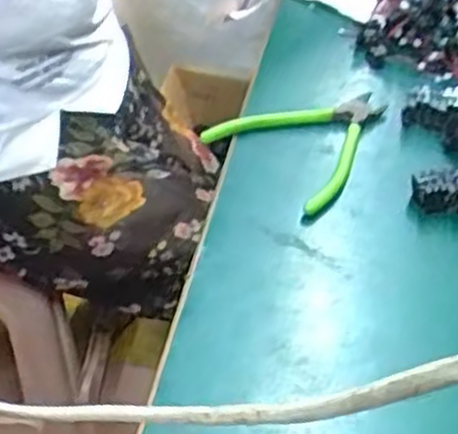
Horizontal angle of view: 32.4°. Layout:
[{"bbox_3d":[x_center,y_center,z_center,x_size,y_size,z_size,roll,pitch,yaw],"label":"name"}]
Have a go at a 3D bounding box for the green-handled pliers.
[{"bbox_3d":[0.066,-0.064,0.585,0.131,0.017,0.113,-28,51,-30],"label":"green-handled pliers"}]

